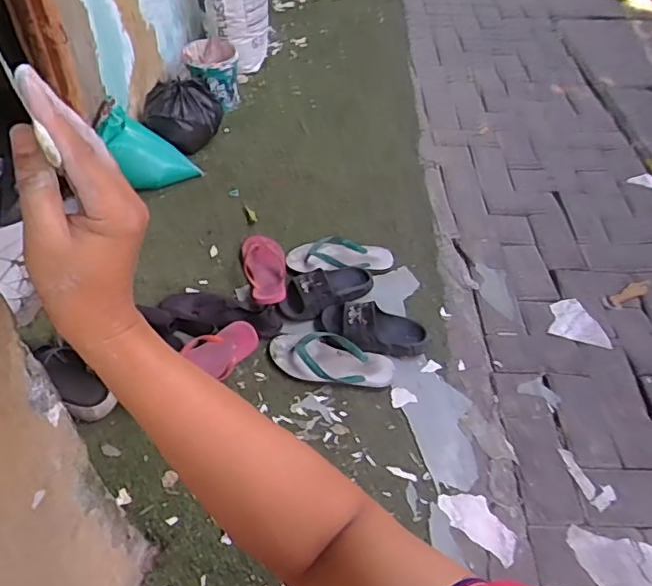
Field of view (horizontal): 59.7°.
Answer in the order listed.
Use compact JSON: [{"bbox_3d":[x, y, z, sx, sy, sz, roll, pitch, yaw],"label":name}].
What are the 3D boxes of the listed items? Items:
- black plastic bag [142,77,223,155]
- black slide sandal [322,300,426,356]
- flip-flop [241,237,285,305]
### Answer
[{"bbox_3d":[-0.405,-0.510,1.619,0.221,0.140,0.167,-11,49,-12],"label":"black plastic bag"},{"bbox_3d":[0.099,0.073,1.182,0.226,0.066,0.100,11,48,7],"label":"black slide sandal"},{"bbox_3d":[-0.139,-0.059,1.299,0.096,0.033,0.247,-7,49,-9],"label":"flip-flop"}]

